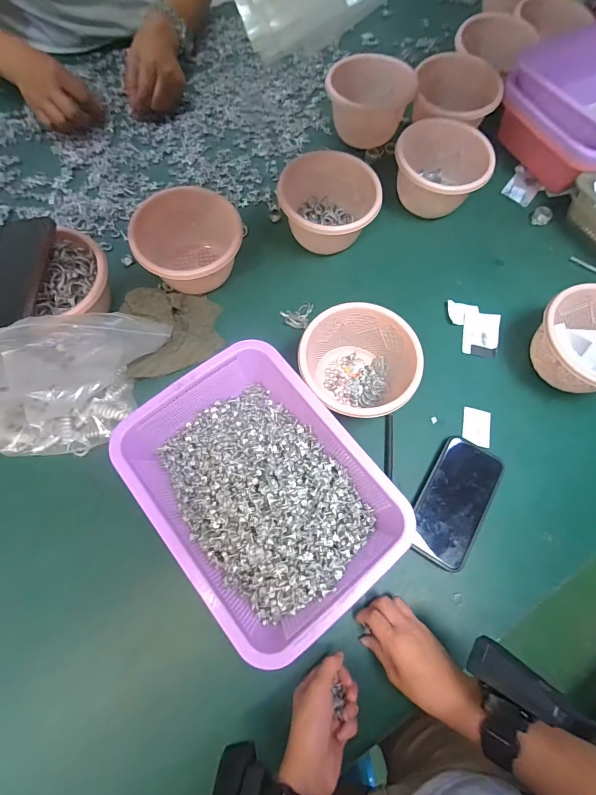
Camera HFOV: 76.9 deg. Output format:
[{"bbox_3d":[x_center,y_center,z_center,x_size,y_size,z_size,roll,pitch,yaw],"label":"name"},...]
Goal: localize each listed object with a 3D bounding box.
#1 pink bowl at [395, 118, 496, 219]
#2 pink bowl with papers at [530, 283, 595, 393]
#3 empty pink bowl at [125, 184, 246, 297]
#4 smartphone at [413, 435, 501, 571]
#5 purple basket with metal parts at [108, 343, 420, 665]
[{"bbox_3d":[0.231,-0.368,0.614,0.118,0.092,0.139,-7,72,-5],"label":"pink bowl"},{"bbox_3d":[0.391,-0.067,0.516,0.135,0.095,0.141,1,72,-2],"label":"pink bowl with papers"},{"bbox_3d":[-0.154,-0.214,0.538,0.148,0.088,0.125,-14,73,-7],"label":"empty pink bowl"},{"bbox_3d":[0.203,0.132,0.484,0.082,0.010,0.160,31,73,8],"label":"smartphone"},{"bbox_3d":[-0.045,0.104,0.441,0.221,0.086,0.304,-38,77,-13],"label":"purple basket with metal parts"}]

